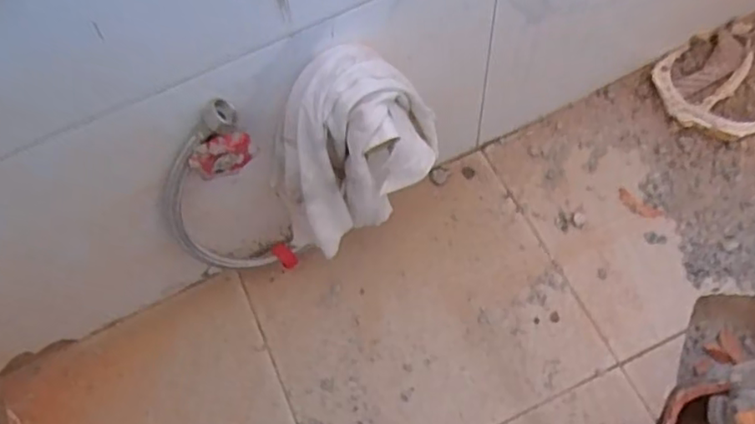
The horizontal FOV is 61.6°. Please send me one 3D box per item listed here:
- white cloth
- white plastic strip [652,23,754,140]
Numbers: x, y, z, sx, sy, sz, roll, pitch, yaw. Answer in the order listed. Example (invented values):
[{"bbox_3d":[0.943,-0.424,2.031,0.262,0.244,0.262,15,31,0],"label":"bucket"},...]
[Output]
[{"bbox_3d":[-0.015,-0.053,0.503,0.140,0.152,0.081,-24,64,-7],"label":"white cloth"},{"bbox_3d":[0.374,-0.149,0.709,0.117,0.022,0.148,-2,63,1],"label":"white plastic strip"}]

